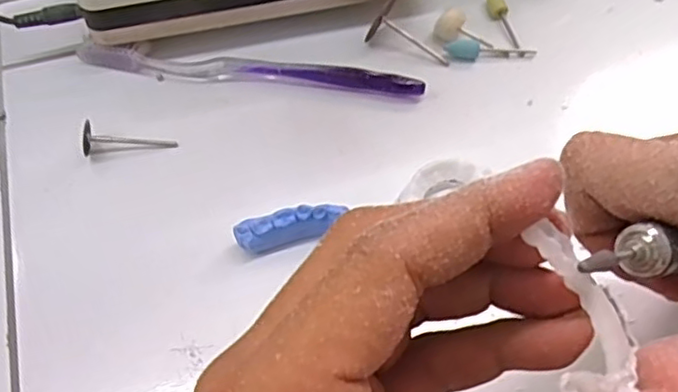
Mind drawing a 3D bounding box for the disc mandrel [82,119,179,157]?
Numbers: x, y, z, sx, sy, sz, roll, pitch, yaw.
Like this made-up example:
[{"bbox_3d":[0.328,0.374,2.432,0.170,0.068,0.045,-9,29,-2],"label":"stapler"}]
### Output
[{"bbox_3d":[-0.104,-0.028,0.319,0.044,0.013,0.017,1,56,-14],"label":"disc mandrel"}]

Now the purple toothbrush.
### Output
[{"bbox_3d":[-0.049,-0.065,0.342,0.185,0.011,0.013,8,56,5],"label":"purple toothbrush"}]

